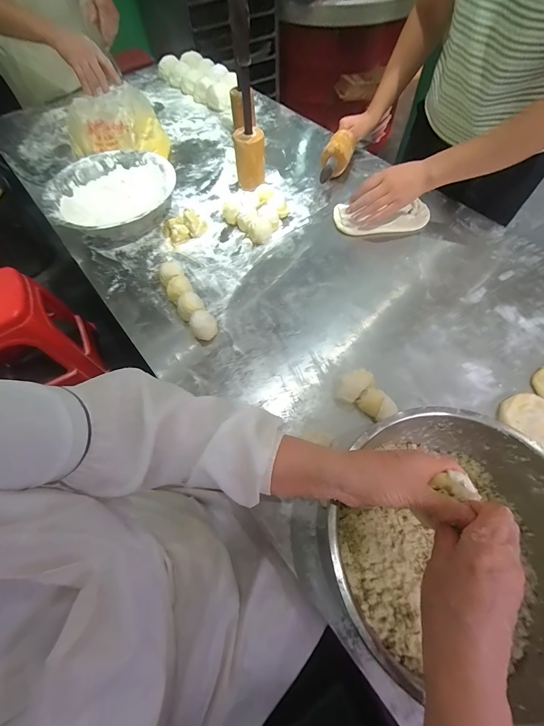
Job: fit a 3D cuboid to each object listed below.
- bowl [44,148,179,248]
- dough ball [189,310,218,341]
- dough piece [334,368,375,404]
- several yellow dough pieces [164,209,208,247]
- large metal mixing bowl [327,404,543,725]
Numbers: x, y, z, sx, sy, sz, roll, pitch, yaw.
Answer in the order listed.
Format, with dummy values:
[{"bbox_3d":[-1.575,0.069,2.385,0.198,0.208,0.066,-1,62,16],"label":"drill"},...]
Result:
[{"bbox_3d":[-0.360,-0.380,0.738,0.271,0.087,0.273,-1,60,1],"label":"bowl"},{"bbox_3d":[-0.123,-0.067,0.572,0.046,0.052,0.038,-20,62,-8],"label":"dough ball"},{"bbox_3d":[0.129,0.039,0.510,0.060,0.045,0.040,-33,64,-15],"label":"dough piece"},{"bbox_3d":[-0.198,-0.310,0.714,0.087,0.047,0.060,-29,64,-13],"label":"several yellow dough pieces"},{"bbox_3d":[0.216,0.206,0.372,0.260,0.108,0.266,-1,61,2],"label":"large metal mixing bowl"}]

